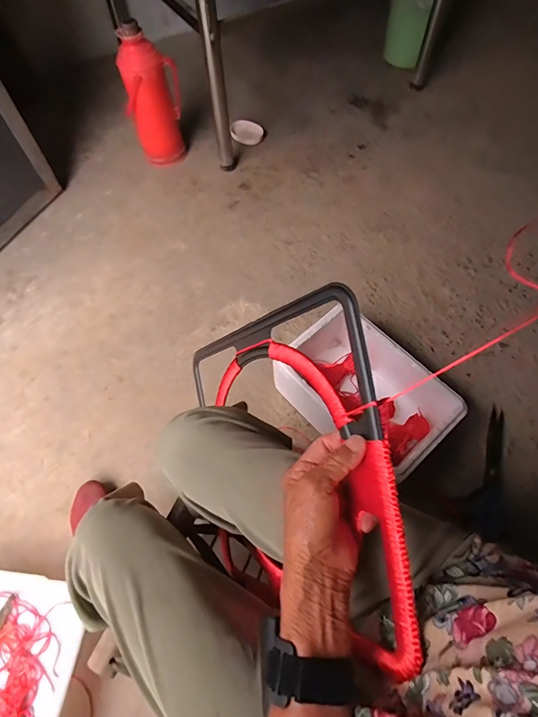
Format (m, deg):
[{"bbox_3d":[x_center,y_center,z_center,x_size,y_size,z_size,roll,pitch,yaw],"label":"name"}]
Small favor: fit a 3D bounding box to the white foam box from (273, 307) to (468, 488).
[{"bbox_3d":[0.195,0.076,0.841,0.224,0.149,0.348,-37,67,-16],"label":"white foam box"}]

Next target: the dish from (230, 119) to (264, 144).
[{"bbox_3d":[-0.083,-0.804,1.387,0.122,0.029,0.078,26,66,14],"label":"dish"}]

